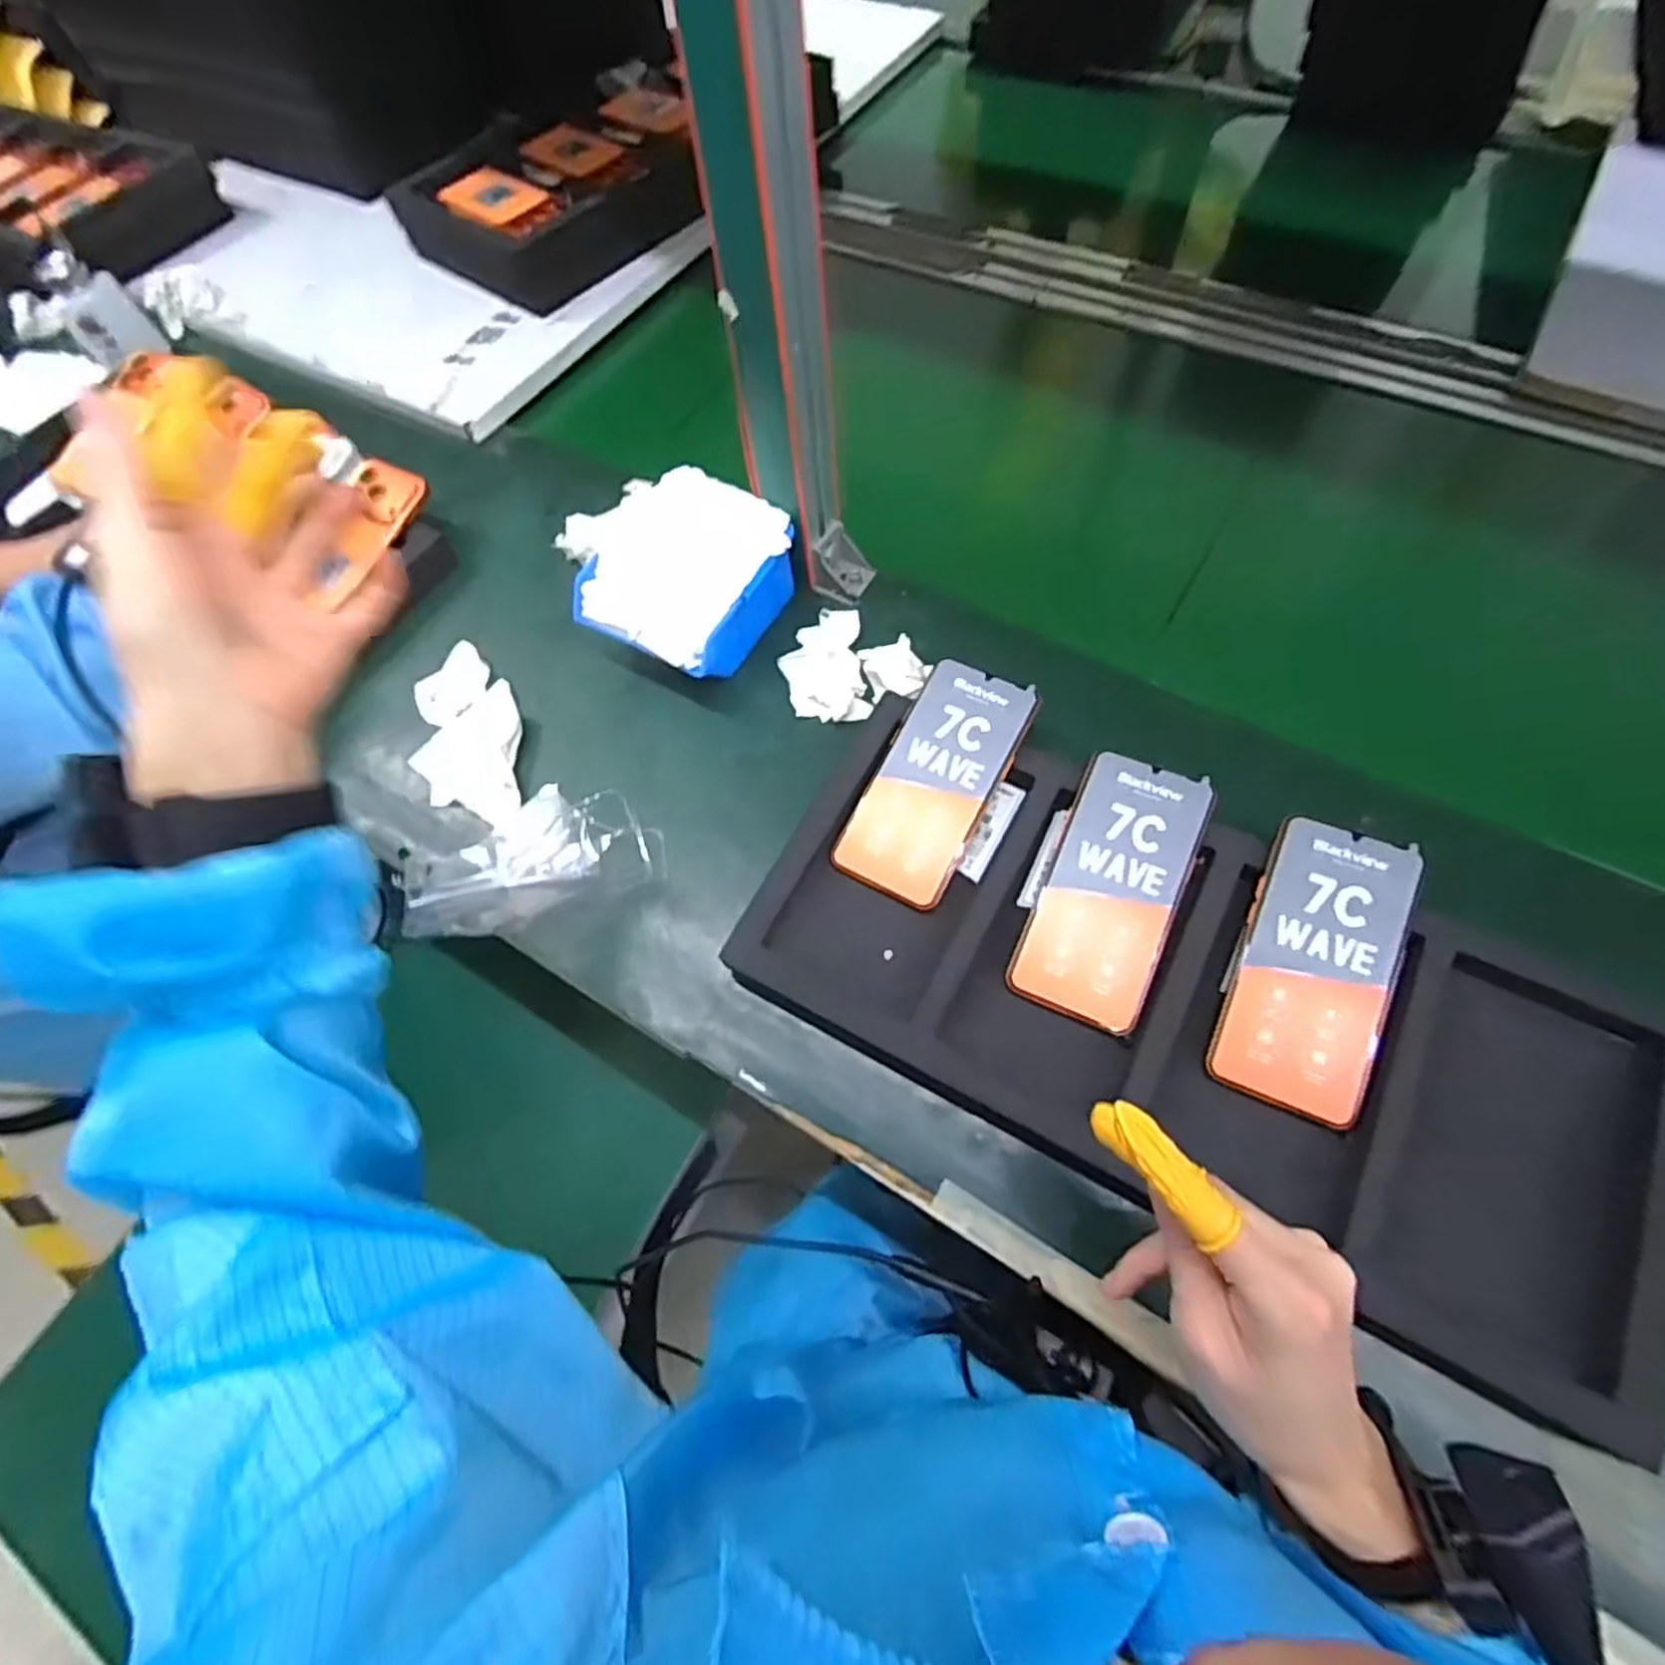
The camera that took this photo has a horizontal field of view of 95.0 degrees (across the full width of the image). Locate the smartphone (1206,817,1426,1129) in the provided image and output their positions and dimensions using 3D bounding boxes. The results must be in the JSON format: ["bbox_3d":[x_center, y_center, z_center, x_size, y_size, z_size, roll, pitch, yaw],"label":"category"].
[{"bbox_3d":[0.273,0.075,0.429,0.076,0.008,0.160,20,80,21],"label":"smartphone"}]

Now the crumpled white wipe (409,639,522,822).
[{"bbox_3d":[-0.280,-0.078,0.582,0.076,0.017,0.158,-15,64,-5],"label":"crumpled white wipe"}]

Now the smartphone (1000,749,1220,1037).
[{"bbox_3d":[0.169,0.034,0.463,0.077,0.016,0.159,21,81,13],"label":"smartphone"}]

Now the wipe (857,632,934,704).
[{"bbox_3d":[0.047,-0.119,0.556,0.041,0.027,0.058,-14,64,-4],"label":"wipe"}]

